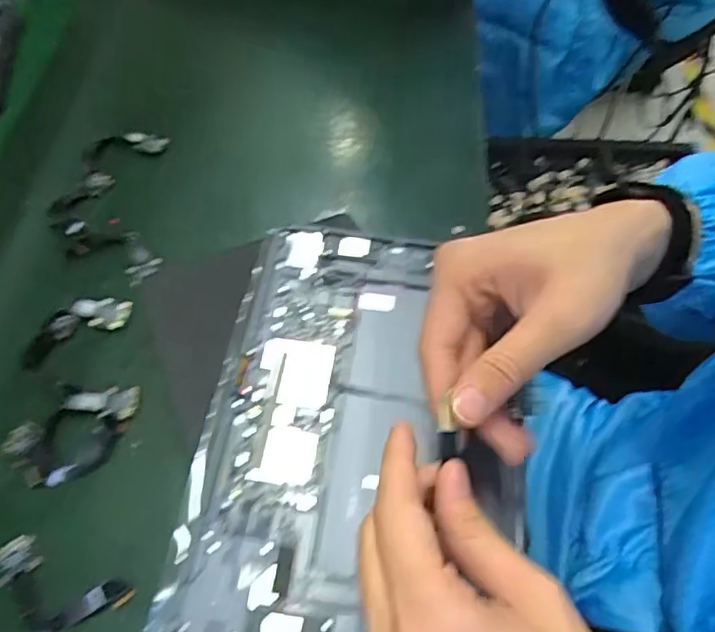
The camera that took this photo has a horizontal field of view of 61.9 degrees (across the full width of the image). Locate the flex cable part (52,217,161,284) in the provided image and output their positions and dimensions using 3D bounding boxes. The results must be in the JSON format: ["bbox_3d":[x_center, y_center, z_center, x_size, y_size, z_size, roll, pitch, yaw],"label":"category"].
[{"bbox_3d":[-0.178,-0.051,0.428,0.088,0.005,0.038,24,61,13],"label":"flex cable part"}]

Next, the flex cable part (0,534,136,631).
[{"bbox_3d":[-0.159,0.142,0.309,0.075,0.008,0.035,20,60,11],"label":"flex cable part"}]

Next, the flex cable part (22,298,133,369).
[{"bbox_3d":[-0.186,0.006,0.392,0.072,0.004,0.032,-25,62,-15],"label":"flex cable part"}]

